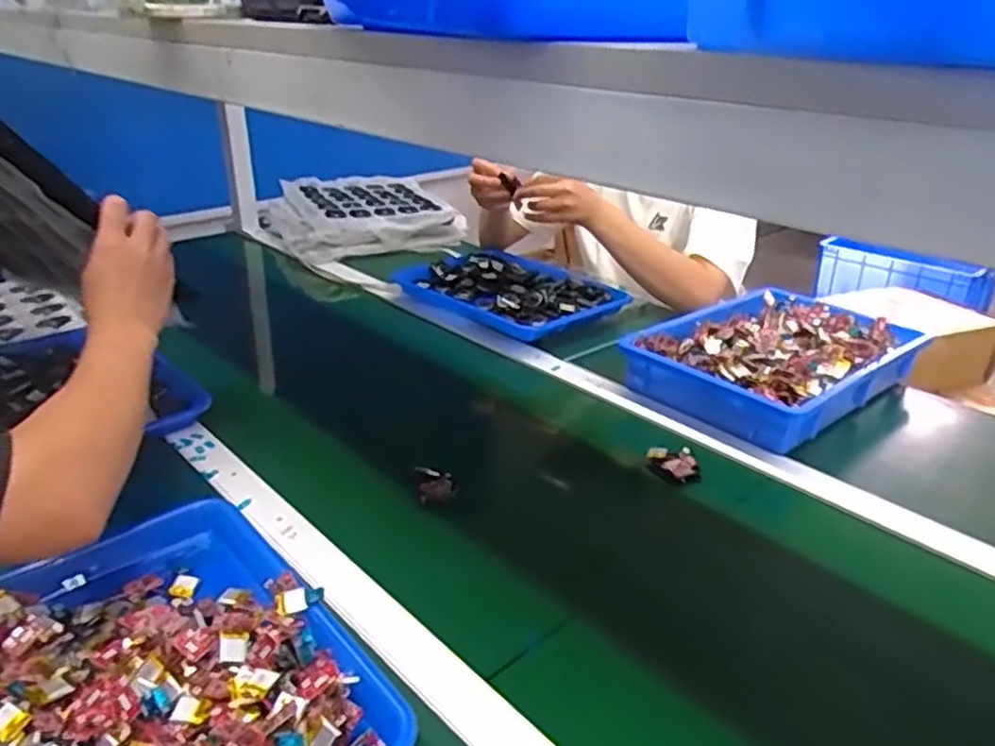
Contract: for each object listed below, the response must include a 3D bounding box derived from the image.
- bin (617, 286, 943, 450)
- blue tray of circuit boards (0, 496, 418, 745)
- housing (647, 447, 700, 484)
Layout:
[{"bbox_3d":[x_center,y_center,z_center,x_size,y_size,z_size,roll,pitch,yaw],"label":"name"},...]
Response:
[{"bbox_3d":[0.344,-0.023,0.921,0.334,0.069,0.235,-19,32,-35],"label":"bin"},{"bbox_3d":[-0.239,0.210,0.505,0.254,0.047,0.329,-20,32,-35],"label":"blue tray of circuit boards"},{"bbox_3d":[0.186,0.094,0.779,0.034,0.023,0.058,-16,31,-31],"label":"housing"}]

